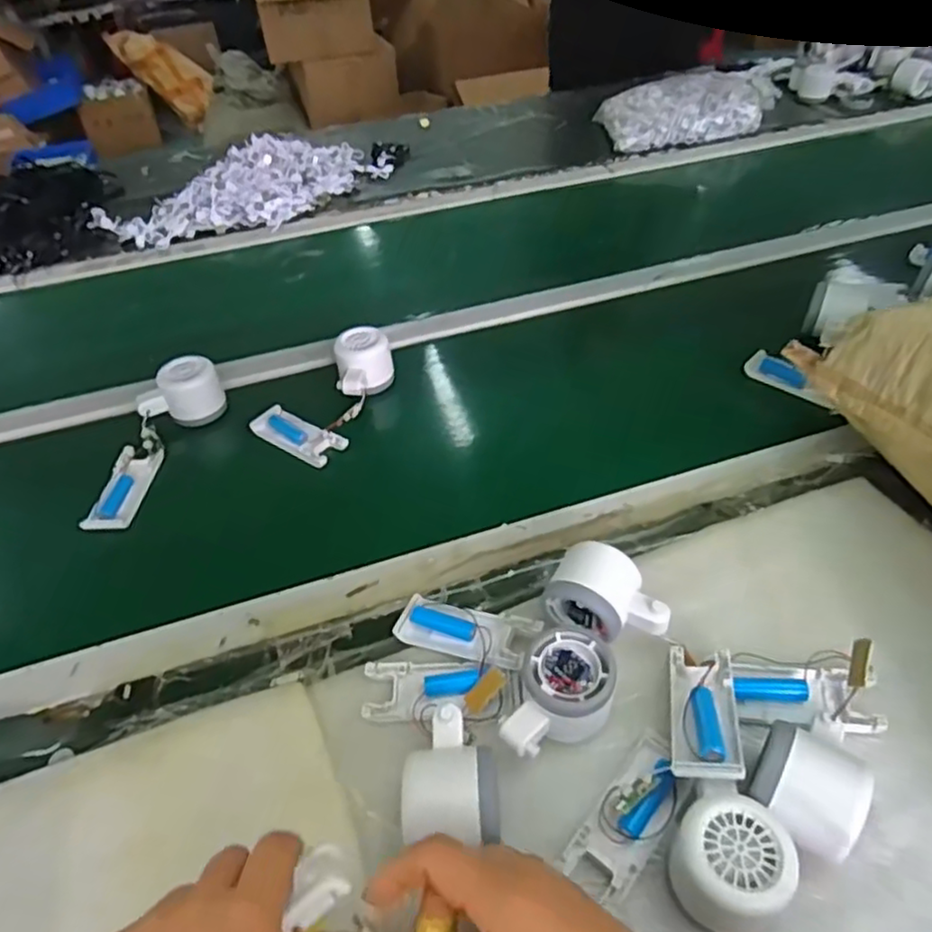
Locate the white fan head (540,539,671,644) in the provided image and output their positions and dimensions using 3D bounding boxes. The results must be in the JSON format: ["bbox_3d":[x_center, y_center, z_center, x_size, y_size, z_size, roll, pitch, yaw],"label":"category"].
[{"bbox_3d":[0.102,0.096,0.481,0.084,0.046,0.061,16,49,20],"label":"white fan head"}]

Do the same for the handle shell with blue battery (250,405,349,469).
[{"bbox_3d":[-0.168,-0.030,0.671,0.102,0.012,0.042,24,52,26],"label":"handle shell with blue battery"}]

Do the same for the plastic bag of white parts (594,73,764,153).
[{"bbox_3d":[0.378,-0.632,1.195,0.267,0.079,0.151,-8,45,-4],"label":"plastic bag of white parts"}]

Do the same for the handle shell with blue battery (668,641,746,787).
[{"bbox_3d":[0.149,0.153,0.421,0.039,0.018,0.099,7,29,12],"label":"handle shell with blue battery"}]

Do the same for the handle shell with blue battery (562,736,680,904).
[{"bbox_3d":[0.098,0.203,0.395,0.036,0.022,0.090,29,54,29],"label":"handle shell with blue battery"}]

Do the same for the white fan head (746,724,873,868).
[{"bbox_3d":[0.191,0.187,0.380,0.058,0.056,0.056,27,53,28],"label":"white fan head"}]

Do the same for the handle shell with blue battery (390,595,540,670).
[{"bbox_3d":[-0.001,0.120,0.491,0.100,0.019,0.041,15,48,19],"label":"handle shell with blue battery"}]

